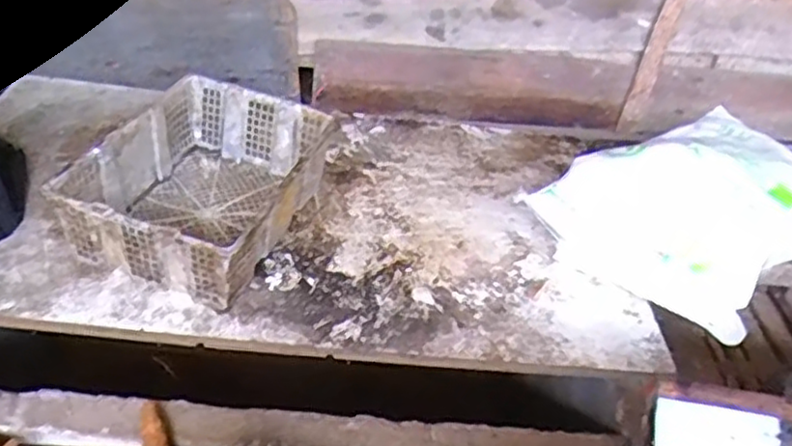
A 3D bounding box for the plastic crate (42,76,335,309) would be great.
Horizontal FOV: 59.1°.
[{"bbox_3d":[-0.365,-0.064,1.341,0.357,0.195,0.479,14,39,7],"label":"plastic crate"}]

